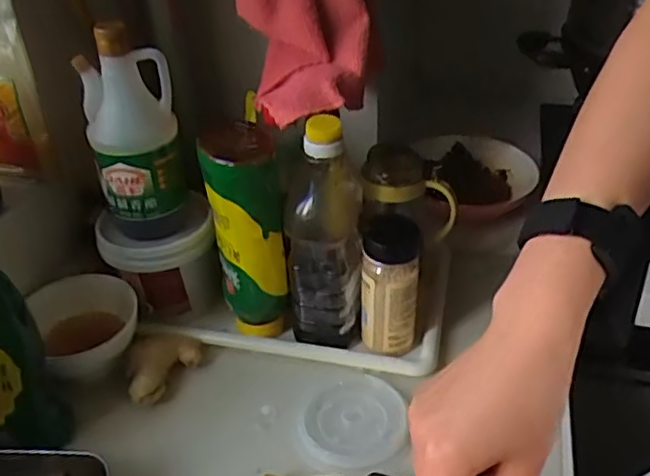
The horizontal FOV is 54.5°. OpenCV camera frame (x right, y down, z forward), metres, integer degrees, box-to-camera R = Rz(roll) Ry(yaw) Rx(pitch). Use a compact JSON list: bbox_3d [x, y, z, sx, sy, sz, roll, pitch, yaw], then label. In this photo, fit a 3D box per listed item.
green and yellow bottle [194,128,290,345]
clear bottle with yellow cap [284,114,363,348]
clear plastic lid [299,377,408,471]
[{"bbox_3d":[-0.077,0.010,0.648,0.068,0.252,0.072,-8,36,-8],"label":"green and yellow bottle"},{"bbox_3d":[0.000,0.001,0.652,0.075,0.249,0.080,-2,36,1],"label":"clear bottle with yellow cap"},{"bbox_3d":[0.027,0.176,0.610,0.100,0.007,0.097,-11,38,9],"label":"clear plastic lid"}]

